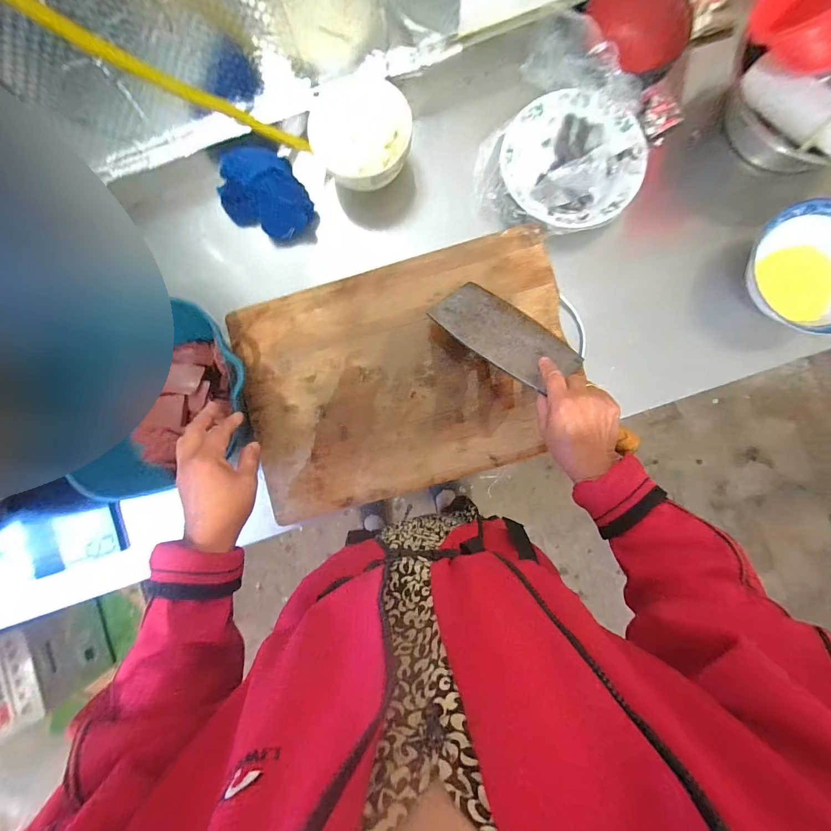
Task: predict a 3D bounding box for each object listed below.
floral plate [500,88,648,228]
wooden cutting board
[{"bbox_3d":[0.229,-0.374,0.525,0.197,0.028,0.188,24,89,3],"label":"floral plate"},{"bbox_3d":[-0.018,-0.063,0.541,0.477,0.019,0.340,-16,87,5],"label":"wooden cutting board"}]

